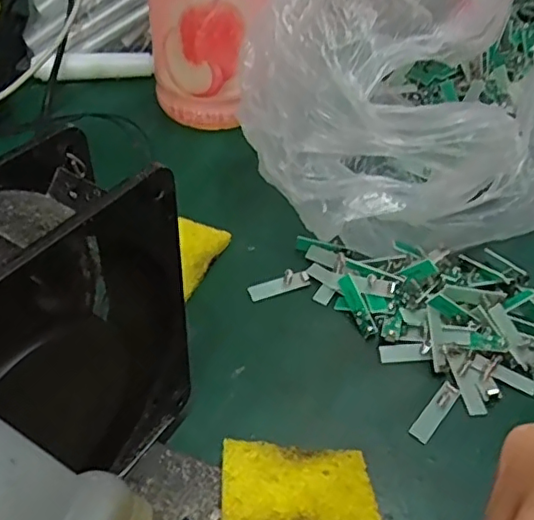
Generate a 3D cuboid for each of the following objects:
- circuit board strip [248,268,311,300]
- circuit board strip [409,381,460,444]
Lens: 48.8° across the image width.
[{"bbox_3d":[0.007,0.012,0.304,0.033,0.010,0.008,-13,46,-17],"label":"circuit board strip"},{"bbox_3d":[0.073,0.065,0.254,0.008,0.004,0.031,33,62,25],"label":"circuit board strip"}]

